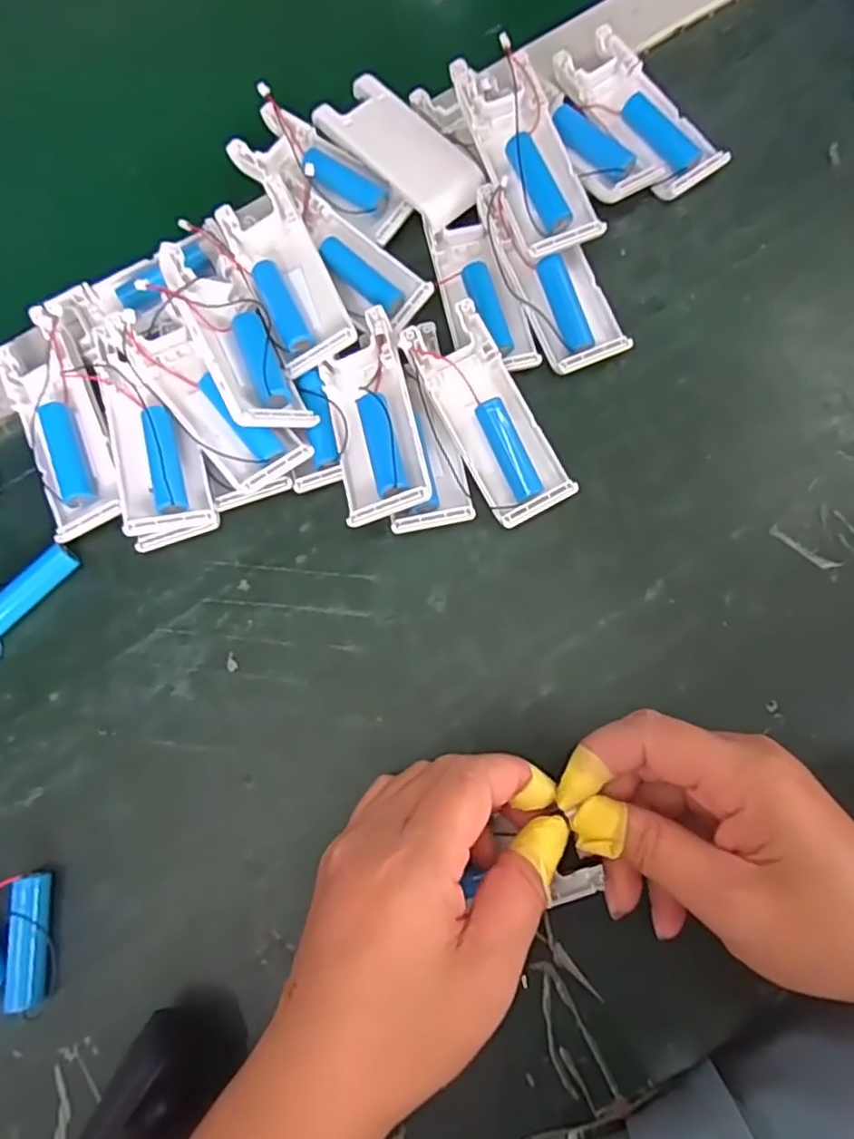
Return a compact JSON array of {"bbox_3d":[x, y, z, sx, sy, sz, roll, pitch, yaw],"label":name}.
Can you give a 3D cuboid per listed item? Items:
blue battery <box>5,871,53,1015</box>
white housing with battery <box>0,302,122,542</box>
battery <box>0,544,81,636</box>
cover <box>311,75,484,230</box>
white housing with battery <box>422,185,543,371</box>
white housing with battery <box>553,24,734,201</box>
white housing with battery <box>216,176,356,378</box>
[{"bbox_3d":[-0.163,0.152,0.273,0.011,0.015,0.050,-4,76,1],"label":"blue battery"},{"bbox_3d":[-0.179,-0.075,0.323,0.039,0.021,0.117,-22,77,-3],"label":"white housing with battery"},{"bbox_3d":[-0.185,0.009,0.310,0.014,0.014,0.048,42,81,10],"label":"battery"},{"bbox_3d":[-0.014,-0.225,0.355,0.039,0.011,0.101,-43,79,-8],"label":"cover"},{"bbox_3d":[0.026,-0.141,0.336,0.041,0.022,0.092,-17,77,-2],"label":"white housing with battery"},{"bbox_3d":[0.116,-0.249,0.364,0.040,0.017,0.102,-35,78,-6],"label":"white housing with battery"},{"bbox_3d":[-0.069,-0.145,0.331,0.038,0.015,0.101,-24,77,-4],"label":"white housing with battery"}]

